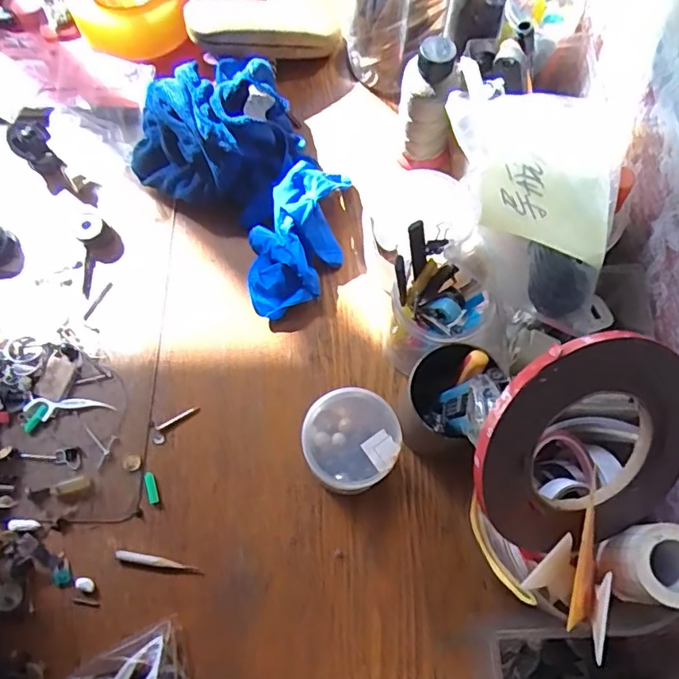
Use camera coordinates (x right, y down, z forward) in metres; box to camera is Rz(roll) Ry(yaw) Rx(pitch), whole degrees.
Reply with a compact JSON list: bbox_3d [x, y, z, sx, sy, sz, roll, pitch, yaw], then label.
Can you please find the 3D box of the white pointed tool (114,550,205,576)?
[{"bbox_3d":[-0.142,0.176,0.441,0.070,0.004,0.007,10,72,1],"label":"white pointed tool"}]

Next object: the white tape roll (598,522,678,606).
[{"bbox_3d":[0.186,0.134,0.335,0.044,0.049,0.044,1,73,-2],"label":"white tape roll"}]

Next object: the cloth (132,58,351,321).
[{"bbox_3d":[-0.082,-0.159,0.510,0.155,0.070,0.245,-38,78,-13],"label":"cloth"}]

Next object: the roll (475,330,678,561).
[{"bbox_3d":[0.141,0.063,0.316,0.130,0.012,0.134,-25,115,-2],"label":"roll"}]

